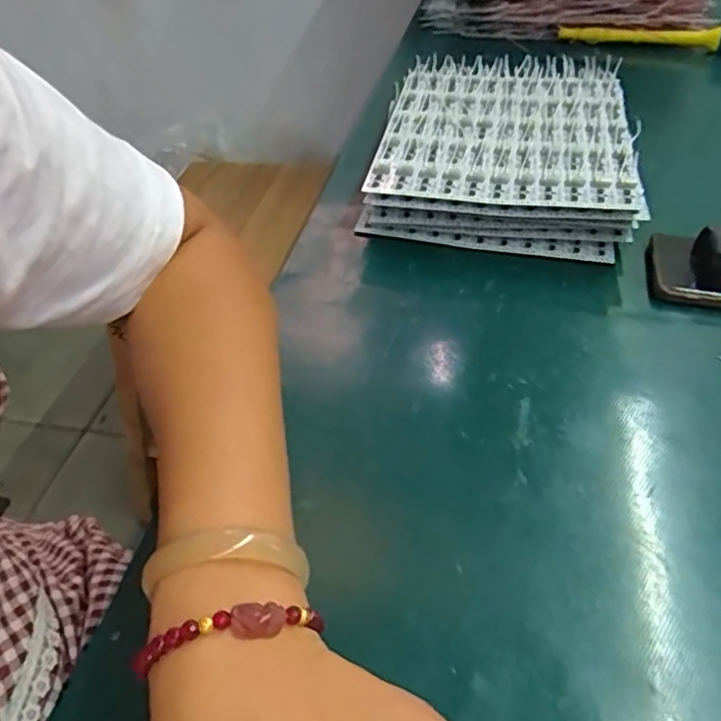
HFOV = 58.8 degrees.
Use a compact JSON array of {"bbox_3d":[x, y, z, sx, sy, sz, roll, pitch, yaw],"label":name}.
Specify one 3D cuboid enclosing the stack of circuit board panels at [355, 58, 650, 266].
[{"bbox_3d":[0.125,-0.190,0.569,0.209,0.063,0.264,9,45,9],"label":"stack of circuit board panels"}]

